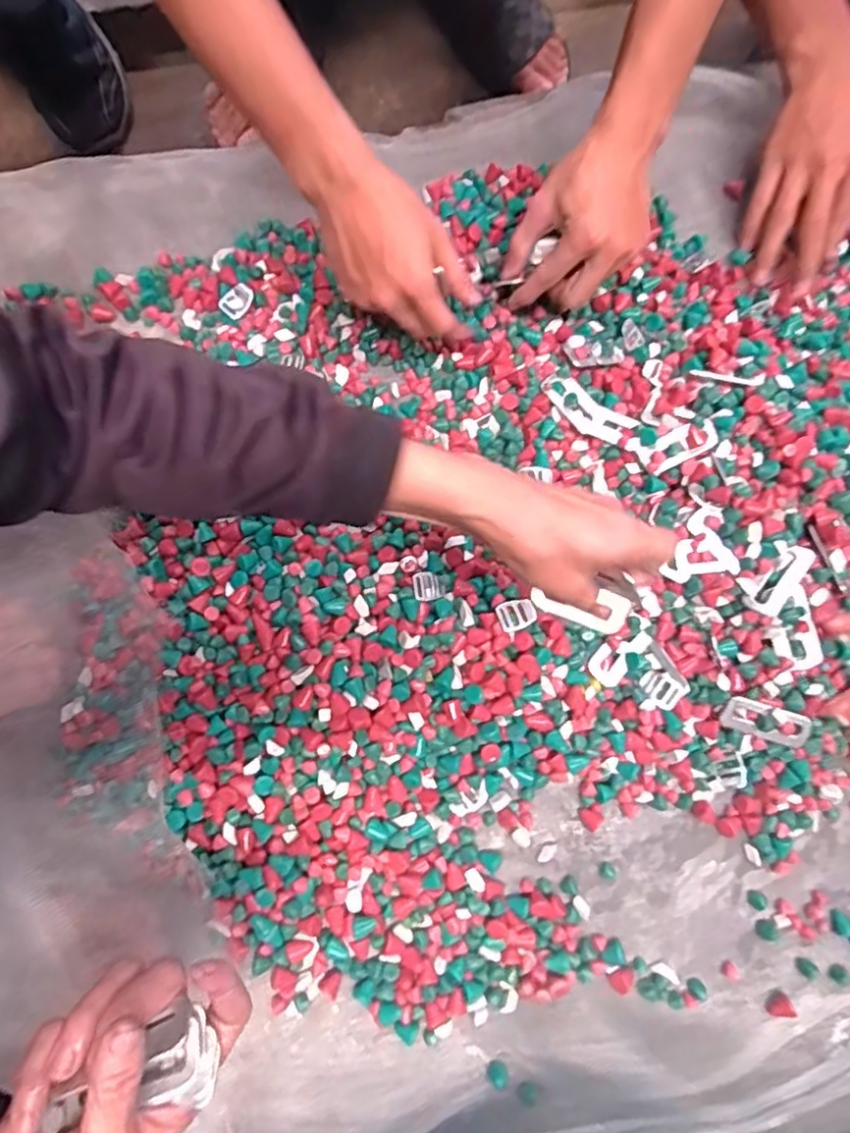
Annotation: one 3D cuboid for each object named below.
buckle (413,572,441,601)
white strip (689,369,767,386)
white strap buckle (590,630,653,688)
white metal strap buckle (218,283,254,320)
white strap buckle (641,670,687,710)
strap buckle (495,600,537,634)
[{"bbox_3d":[0.001,0.015,0.481,0.020,0.009,0.022,-6,80,-1],"label":"buckle"},{"bbox_3d":[0.242,-0.152,0.503,0.055,0.004,0.010,13,80,17],"label":"white strip"},{"bbox_3d":[0.148,0.067,0.479,0.027,0.004,0.052,39,80,7],"label":"white strap buckle"},{"bbox_3d":[-0.153,-0.217,0.511,0.028,0.008,0.020,-44,83,-7],"label":"white metal strap buckle"},{"bbox_3d":[0.176,0.093,0.469,0.029,0.010,0.022,36,80,6],"label":"white strap buckle"},{"bbox_3d":[0.067,0.036,0.465,0.028,0.011,0.023,-24,80,-5],"label":"strap buckle"}]

